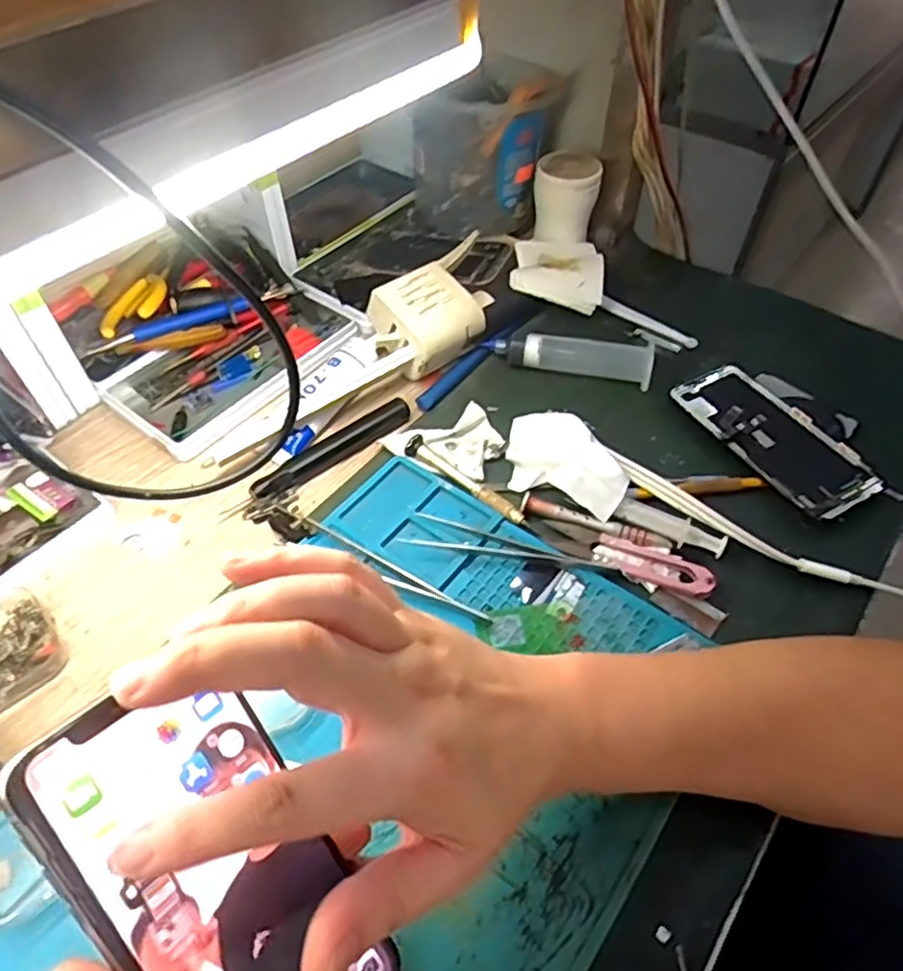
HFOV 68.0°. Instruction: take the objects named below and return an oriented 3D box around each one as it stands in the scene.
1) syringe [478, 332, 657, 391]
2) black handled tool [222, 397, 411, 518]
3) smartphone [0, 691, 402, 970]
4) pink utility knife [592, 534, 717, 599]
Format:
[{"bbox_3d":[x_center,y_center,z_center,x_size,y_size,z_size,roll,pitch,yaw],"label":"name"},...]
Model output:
[{"bbox_3d":[0.090,-0.099,0.511,0.123,0.027,0.026,14,52,11],"label":"syringe"},{"bbox_3d":[-0.087,-0.020,0.456,0.141,0.012,0.019,-33,57,-24],"label":"black handled tool"},{"bbox_3d":[-0.072,0.126,0.214,0.069,0.004,0.138,-35,96,-47],"label":"smartphone"},{"bbox_3d":[0.121,0.047,0.400,0.069,0.008,0.023,19,53,15],"label":"pink utility knife"}]

